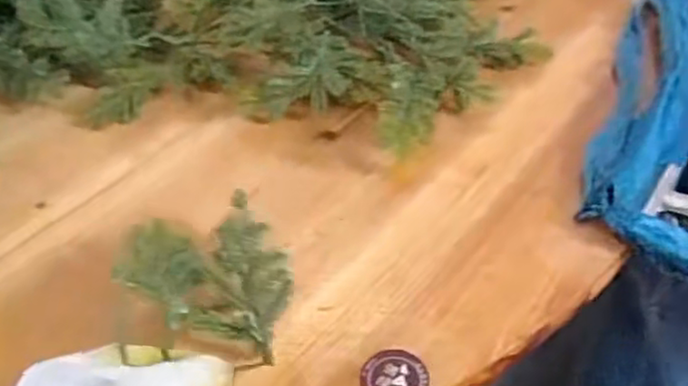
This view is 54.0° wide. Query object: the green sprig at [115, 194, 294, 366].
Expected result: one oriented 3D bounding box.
[{"bbox_3d":[-0.074,0.039,0.364,0.089,0.024,0.106,3,44,5],"label":"green sprig"}]

